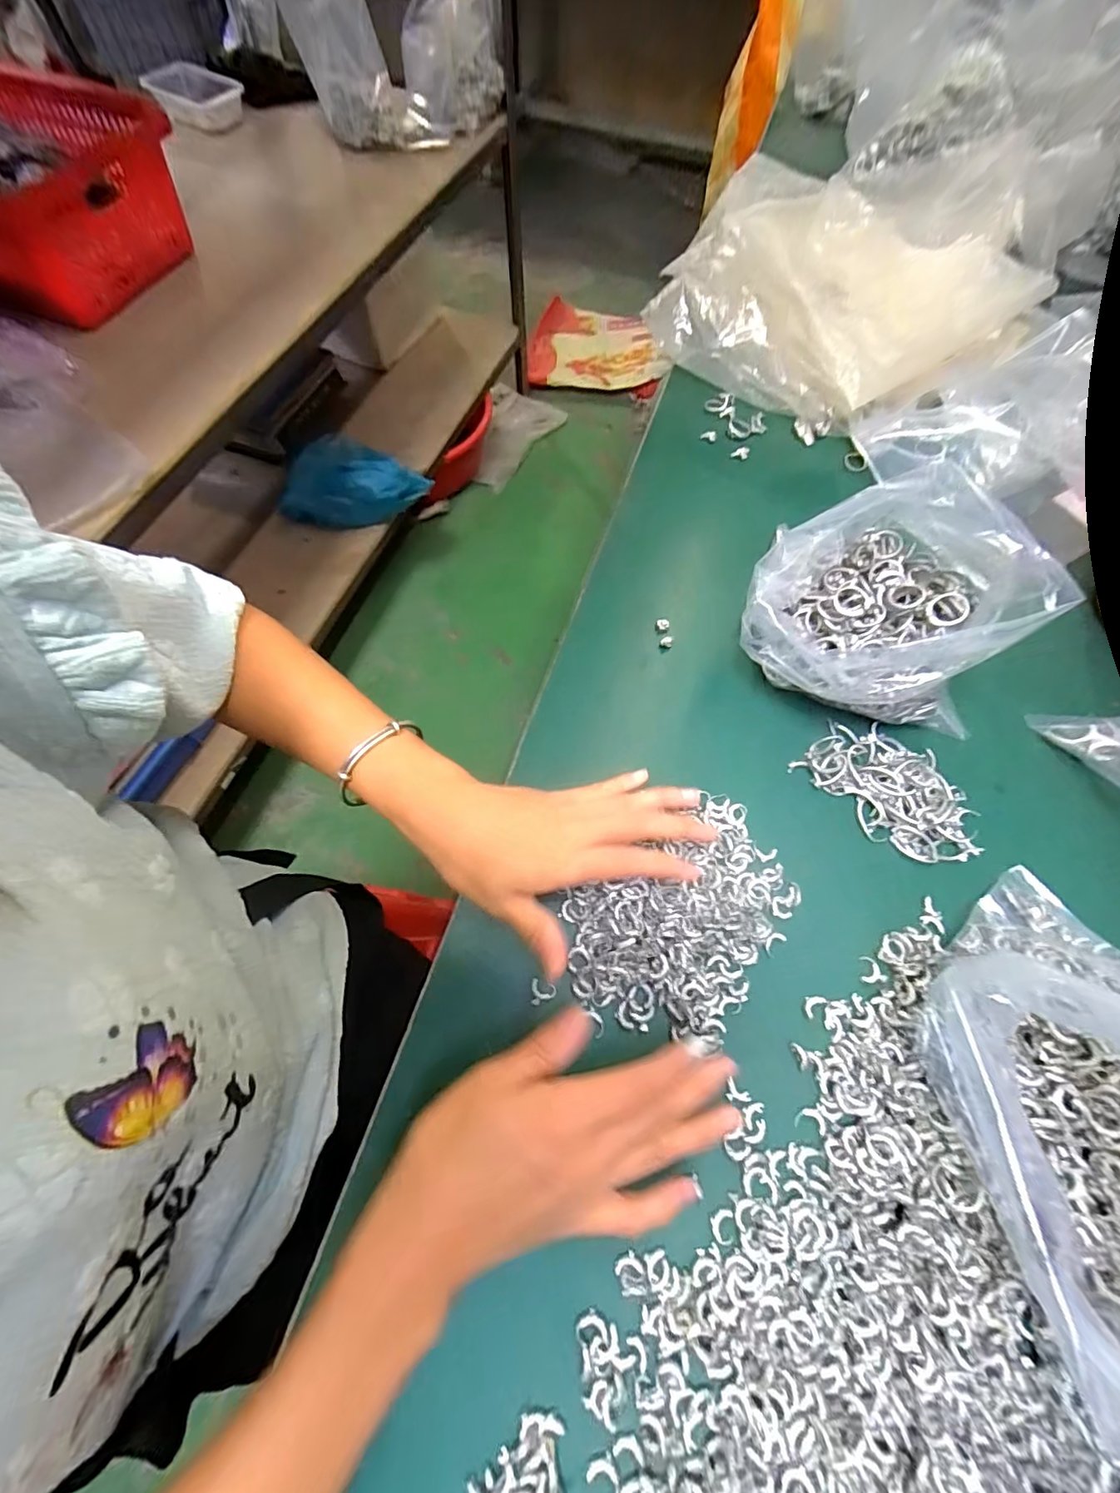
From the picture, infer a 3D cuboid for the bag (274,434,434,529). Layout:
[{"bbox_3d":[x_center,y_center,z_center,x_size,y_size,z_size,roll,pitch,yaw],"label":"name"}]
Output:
[{"bbox_3d":[-0.421,-0.520,1.060,0.306,0.148,0.113,-14,68,-7],"label":"bag"}]

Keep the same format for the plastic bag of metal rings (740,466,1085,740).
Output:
[{"bbox_3d":[0.203,-0.092,0.346,0.159,0.118,0.124,0,66,-1],"label":"plastic bag of metal rings"}]

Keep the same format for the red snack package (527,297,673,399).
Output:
[{"bbox_3d":[0.106,-1.170,1.547,0.390,0.079,0.340,8,67,2],"label":"red snack package"}]

